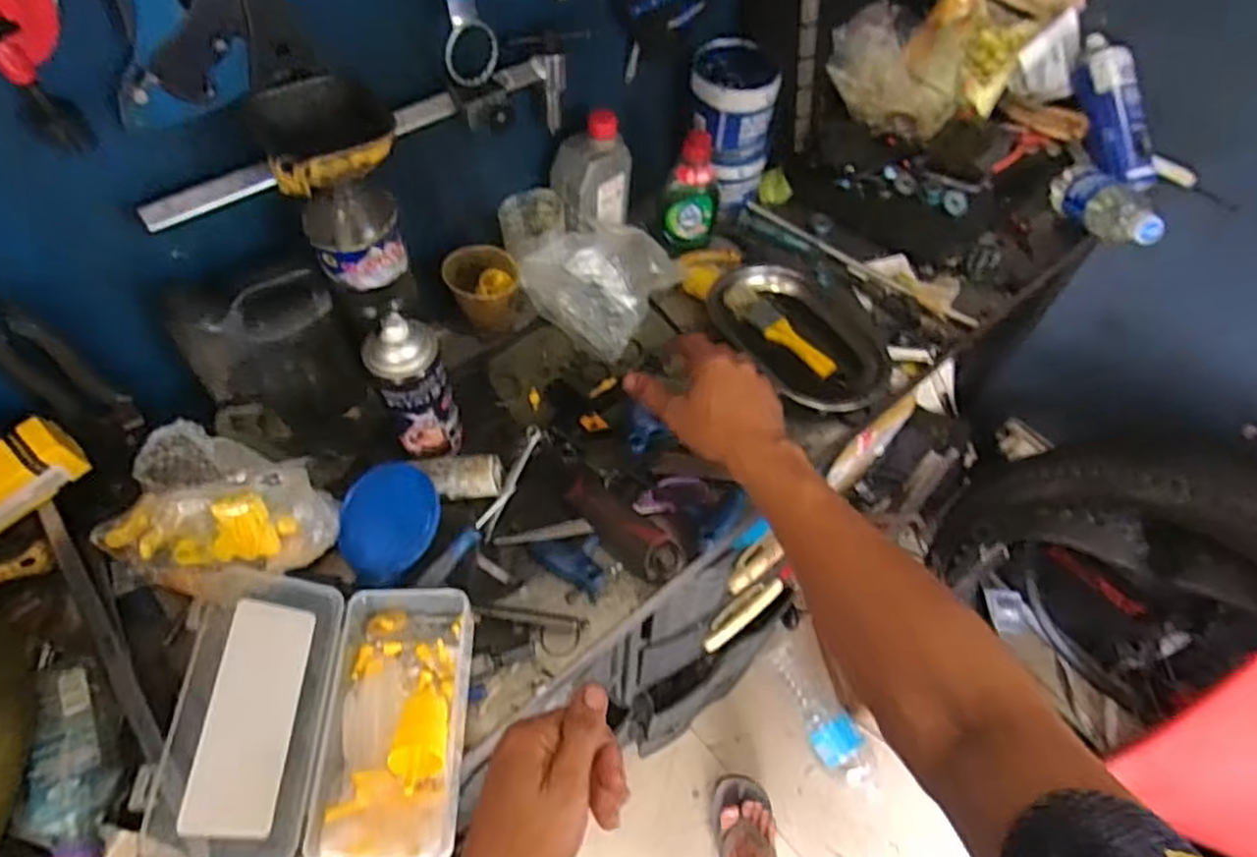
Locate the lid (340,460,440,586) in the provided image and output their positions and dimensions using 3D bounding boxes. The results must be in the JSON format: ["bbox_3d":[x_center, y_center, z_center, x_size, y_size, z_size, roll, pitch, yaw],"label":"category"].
[{"bbox_3d":[-0.218,0.086,0.661,0.090,0.011,0.109,-5,71,5],"label":"lid"}]

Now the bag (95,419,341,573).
[{"bbox_3d":[-0.349,0.076,0.630,0.170,0.079,0.118,15,57,8],"label":"bag"}]

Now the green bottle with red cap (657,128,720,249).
[{"bbox_3d":[0.074,-0.284,0.853,0.066,0.144,0.060,11,57,6],"label":"green bottle with red cap"}]

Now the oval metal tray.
[{"bbox_3d":[0.198,-0.112,0.815,0.153,0.040,0.226,-26,61,-18],"label":"oval metal tray"}]

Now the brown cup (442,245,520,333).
[{"bbox_3d":[-0.154,-0.140,0.784,0.078,0.087,0.068,-7,57,-6],"label":"brown cup"}]

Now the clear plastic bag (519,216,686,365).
[{"bbox_3d":[-0.033,-0.174,0.820,0.135,0.078,0.147,33,62,19],"label":"clear plastic bag"}]

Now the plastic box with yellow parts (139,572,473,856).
[{"bbox_3d":[-0.217,0.208,0.539,0.182,0.092,0.200,0,56,-2],"label":"plastic box with yellow parts"}]

